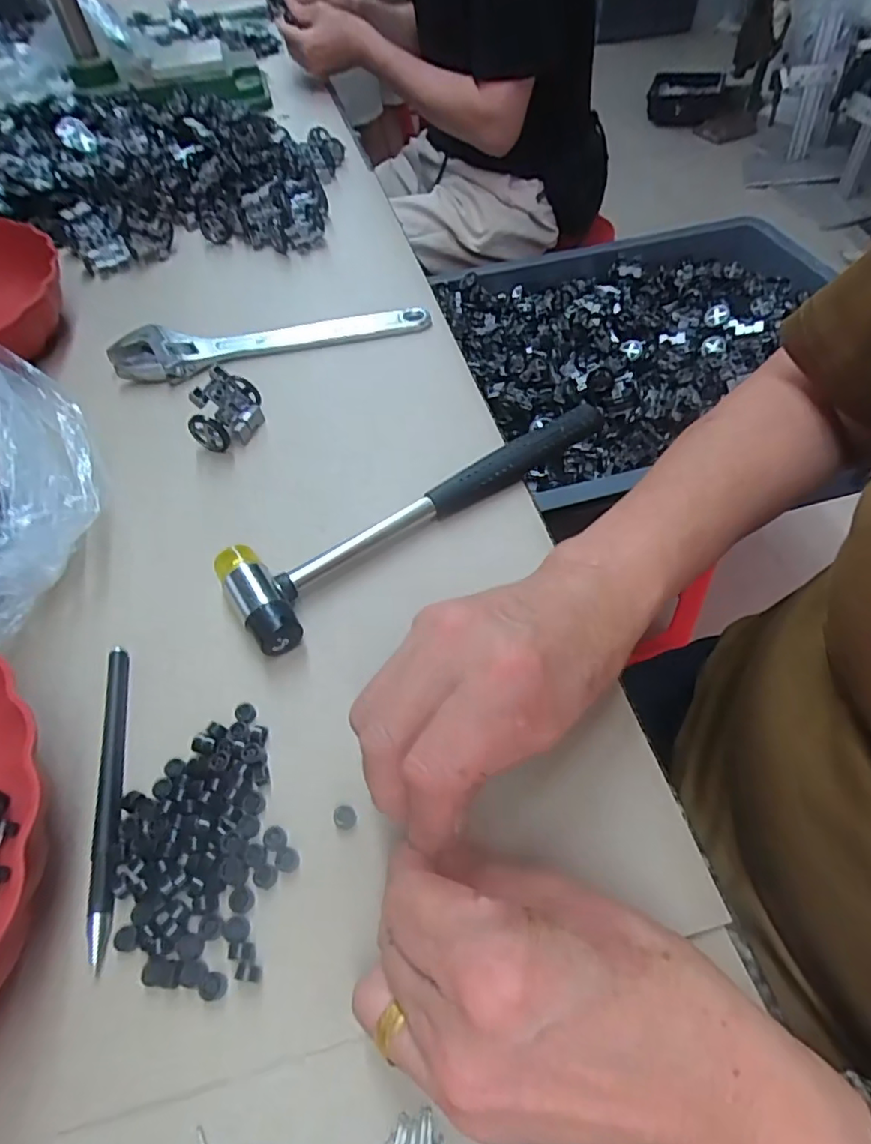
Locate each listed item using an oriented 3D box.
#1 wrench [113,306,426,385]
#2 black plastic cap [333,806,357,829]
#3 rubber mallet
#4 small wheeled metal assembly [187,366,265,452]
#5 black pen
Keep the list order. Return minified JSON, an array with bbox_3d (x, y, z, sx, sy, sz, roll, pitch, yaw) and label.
[{"bbox_3d":[-0.125,-0.174,0.440,0.240,0.022,0.048,-7,54,-2],"label":"wrench"},{"bbox_3d":[-0.038,0.104,0.242,0.010,0.004,0.009,-1,54,2],"label":"black plastic cap"},{"bbox_3d":[-0.002,-0.042,0.334,0.247,0.025,0.062,-33,59,-19],"label":"rubber mallet"},{"bbox_3d":[-0.137,-0.108,0.379,0.028,0.036,0.049,23,59,18],"label":"small wheeled metal assembly"},{"bbox_3d":[-0.145,0.094,0.254,0.011,0.007,0.135,-15,55,-8],"label":"black pen"}]

